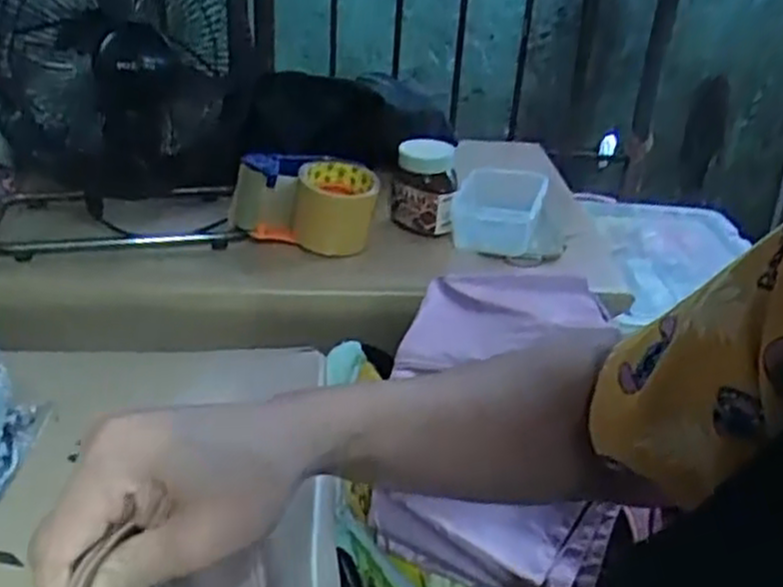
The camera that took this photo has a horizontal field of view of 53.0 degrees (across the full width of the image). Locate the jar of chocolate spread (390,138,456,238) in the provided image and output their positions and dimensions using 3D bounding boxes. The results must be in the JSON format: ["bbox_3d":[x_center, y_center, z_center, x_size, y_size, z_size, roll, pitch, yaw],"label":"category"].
[{"bbox_3d":[0.036,-0.120,0.915,0.068,0.105,0.057,2,29,-3],"label":"jar of chocolate spread"}]

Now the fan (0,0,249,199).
[{"bbox_3d":[-0.304,-0.235,0.877,0.265,0.309,0.225,-8,31,-21],"label":"fan"}]

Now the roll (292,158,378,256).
[{"bbox_3d":[-0.060,-0.098,0.882,0.087,0.078,0.075,7,29,5],"label":"roll"}]

